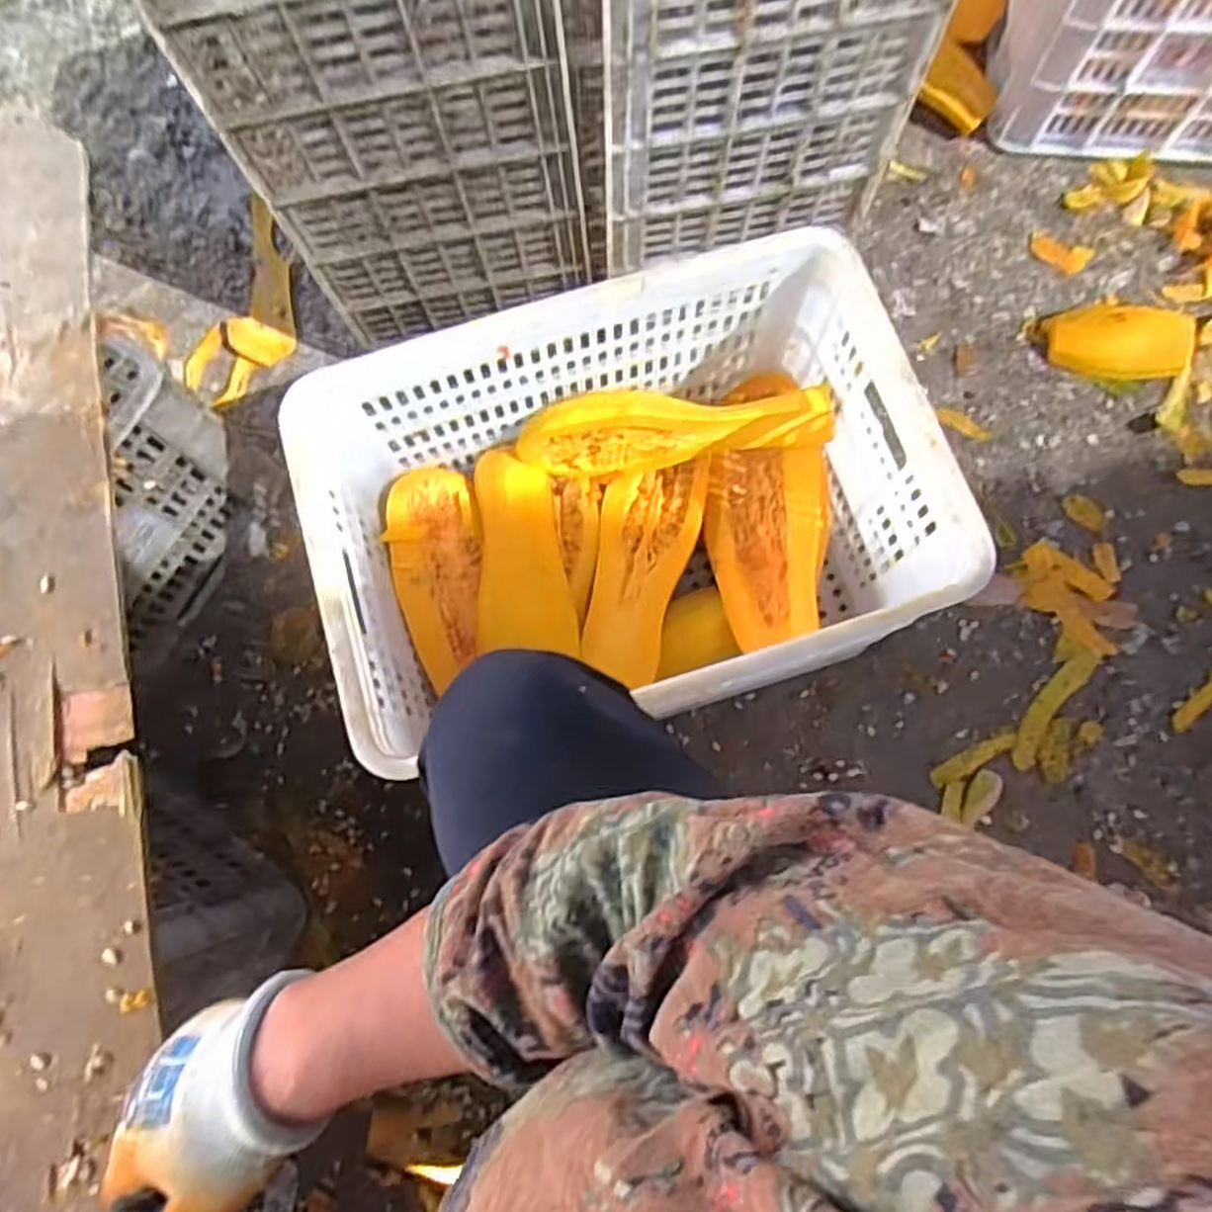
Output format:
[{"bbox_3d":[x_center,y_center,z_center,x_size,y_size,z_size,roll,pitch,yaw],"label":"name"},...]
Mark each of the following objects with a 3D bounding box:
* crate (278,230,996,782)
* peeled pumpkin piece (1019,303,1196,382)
[{"bbox_3d":[0.011,-0.078,0.729,0.515,0.280,0.341,-16,74,-4],"label":"crate"},{"bbox_3d":[0.623,-0.327,0.913,0.187,0.053,0.074,15,75,20],"label":"peeled pumpkin piece"}]

